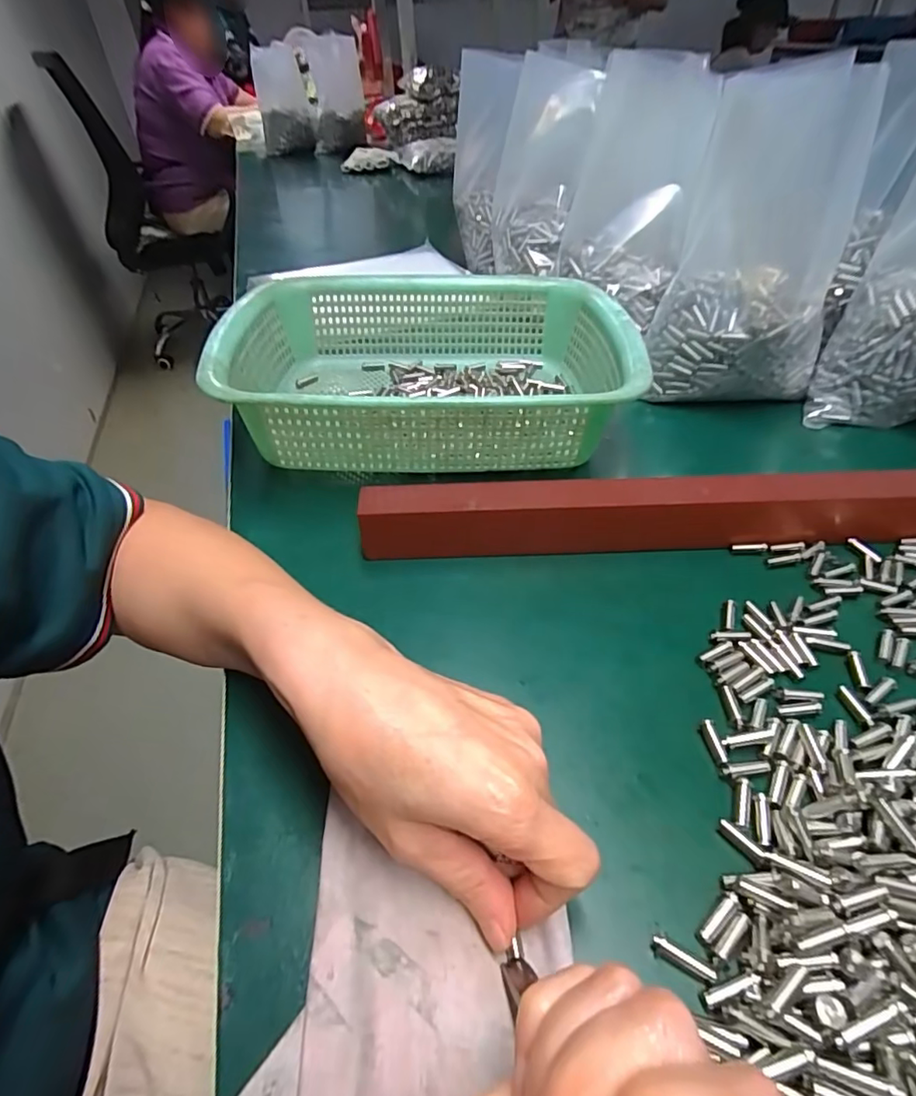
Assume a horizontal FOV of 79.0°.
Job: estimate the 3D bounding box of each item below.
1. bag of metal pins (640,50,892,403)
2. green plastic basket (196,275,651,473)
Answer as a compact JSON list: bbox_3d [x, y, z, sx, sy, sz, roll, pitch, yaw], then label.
[{"bbox_3d":[0.237,-0.235,0.437,0.126,0.196,0.136,18,48,21],"label":"bag of metal pins"},{"bbox_3d":[-0.019,-0.144,0.435,0.286,0.082,0.224,-2,44,2],"label":"green plastic basket"}]

